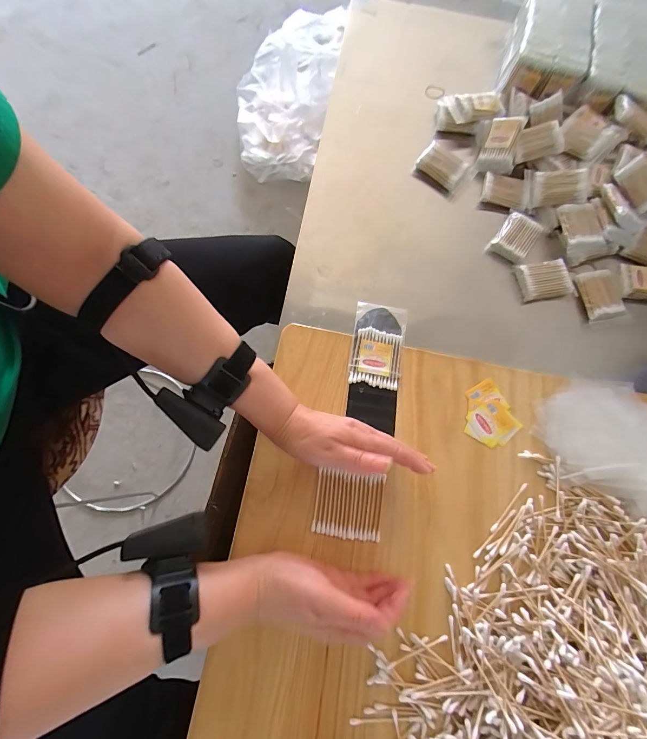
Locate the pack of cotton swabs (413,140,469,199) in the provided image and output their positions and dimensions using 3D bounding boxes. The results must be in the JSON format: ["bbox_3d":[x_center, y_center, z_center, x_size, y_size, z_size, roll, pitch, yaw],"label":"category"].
[{"bbox_3d":[0.201,-0.342,0.598,0.080,0.035,0.060,33,70,7],"label":"pack of cotton swabs"}]

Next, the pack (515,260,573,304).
[{"bbox_3d":[0.342,-0.139,0.543,0.073,0.023,0.058,-10,76,-6],"label":"pack"}]

